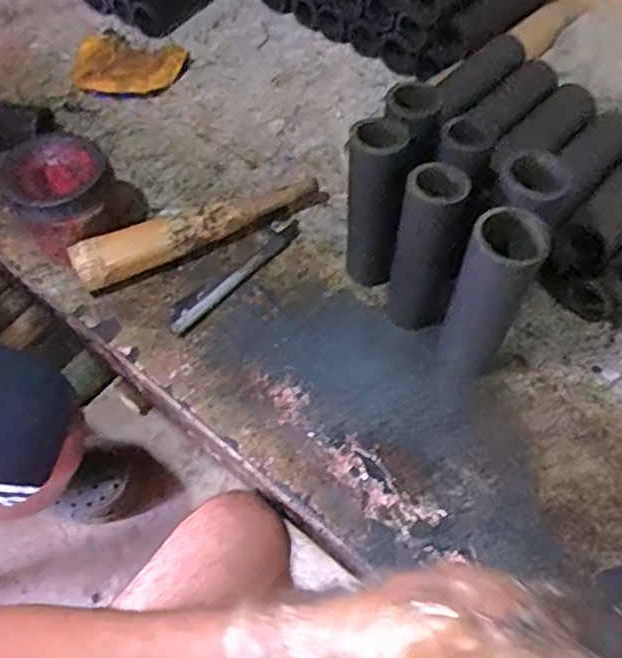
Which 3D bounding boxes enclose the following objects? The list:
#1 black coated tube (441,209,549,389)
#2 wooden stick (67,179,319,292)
[{"bbox_3d":[0.155,-0.026,0.561,0.058,0.181,0.062,26,58,17],"label":"black coated tube"},{"bbox_3d":[-0.113,-0.114,0.688,0.288,0.047,0.044,-24,58,-17],"label":"wooden stick"}]

